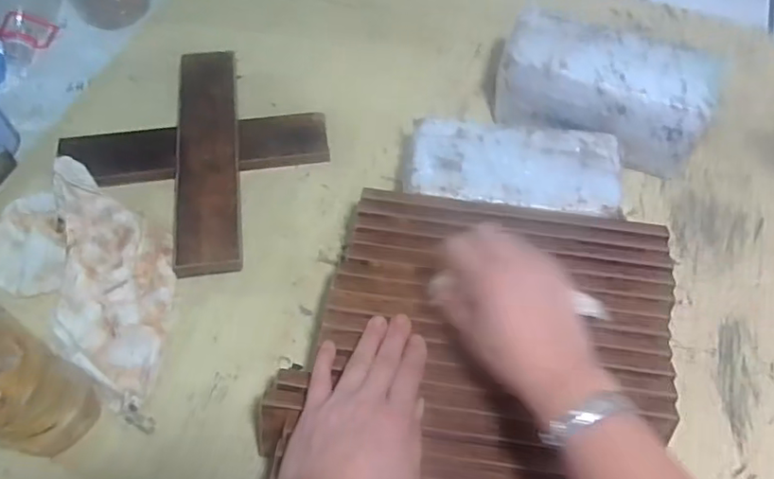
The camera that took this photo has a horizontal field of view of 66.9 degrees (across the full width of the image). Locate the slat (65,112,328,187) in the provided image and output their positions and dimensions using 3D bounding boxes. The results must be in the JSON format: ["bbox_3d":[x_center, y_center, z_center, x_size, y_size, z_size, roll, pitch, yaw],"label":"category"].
[{"bbox_3d":[-0.197,-0.095,0.620,0.270,0.020,0.064,-9,63,-11],"label":"slat"}]

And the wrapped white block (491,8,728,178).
[{"bbox_3d":[0.227,-0.153,0.632,0.212,0.106,0.115,18,59,10],"label":"wrapped white block"}]

